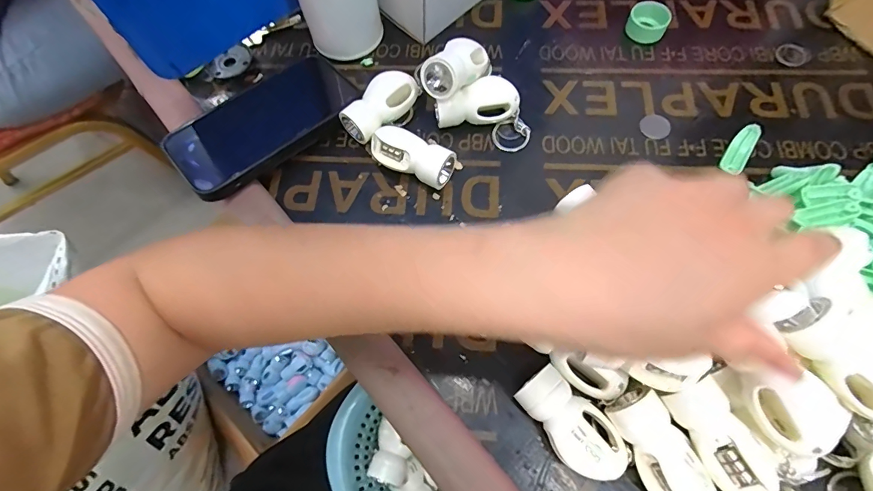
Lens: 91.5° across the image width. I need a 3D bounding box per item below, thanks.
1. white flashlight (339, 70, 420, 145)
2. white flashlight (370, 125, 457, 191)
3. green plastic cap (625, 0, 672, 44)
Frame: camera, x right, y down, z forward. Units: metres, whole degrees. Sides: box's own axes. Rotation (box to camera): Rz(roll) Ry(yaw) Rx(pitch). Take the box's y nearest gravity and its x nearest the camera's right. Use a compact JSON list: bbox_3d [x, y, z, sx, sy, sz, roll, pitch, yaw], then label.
[{"bbox_3d":[-0.044,-0.111,0.342,0.031,0.026,0.061,34,73,16],"label":"white flashlight"},{"bbox_3d":[-0.020,-0.068,0.322,0.063,0.026,0.029,25,71,14],"label":"white flashlight"},{"bbox_3d":[0.186,-0.196,0.373,0.033,0.020,0.026,30,72,15],"label":"green plastic cap"}]

